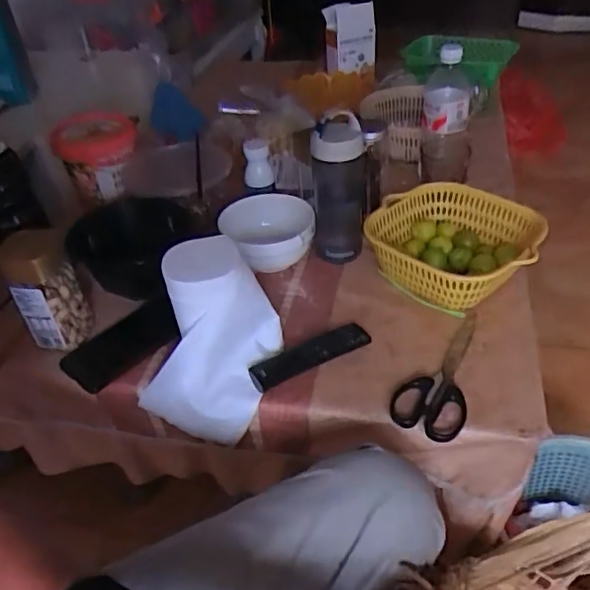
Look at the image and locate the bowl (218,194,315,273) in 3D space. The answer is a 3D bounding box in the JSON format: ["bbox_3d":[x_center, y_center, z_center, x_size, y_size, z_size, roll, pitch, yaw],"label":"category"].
[{"bbox_3d":[-0.031,-0.087,0.811,0.126,0.064,0.139,-20,42,-17],"label":"bowl"}]

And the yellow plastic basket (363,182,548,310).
[{"bbox_3d":[0.211,-0.063,0.744,0.207,0.076,0.193,23,48,30],"label":"yellow plastic basket"}]

